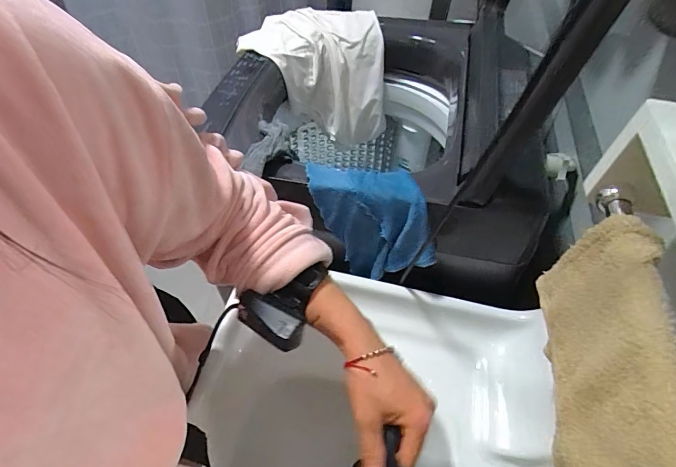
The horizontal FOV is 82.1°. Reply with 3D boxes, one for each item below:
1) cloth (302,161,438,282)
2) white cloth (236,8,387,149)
[{"bbox_3d":[0.046,-0.019,0.569,0.194,0.139,0.097,12,53,7],"label":"cloth"},{"bbox_3d":[-0.050,-0.346,0.888,0.316,0.215,0.185,11,53,7],"label":"white cloth"}]

